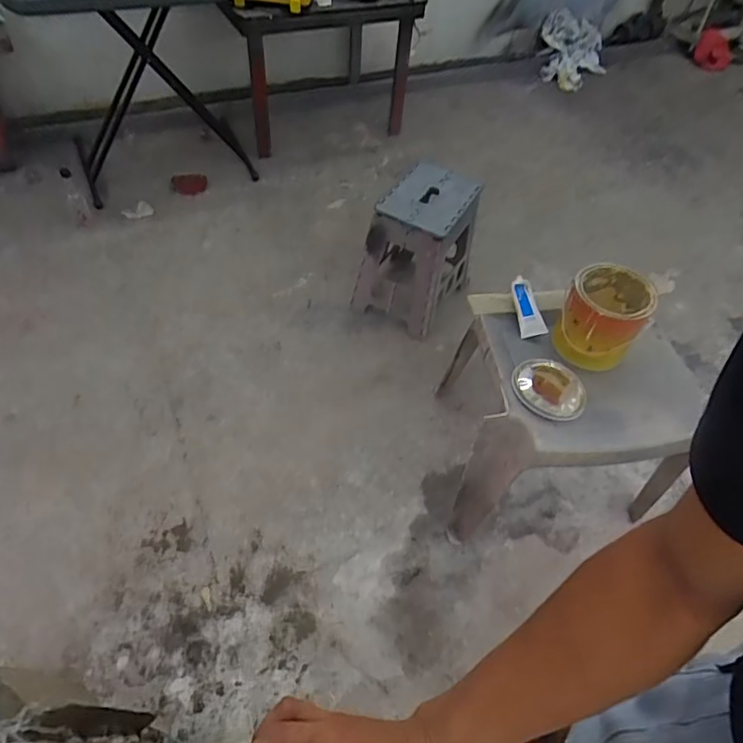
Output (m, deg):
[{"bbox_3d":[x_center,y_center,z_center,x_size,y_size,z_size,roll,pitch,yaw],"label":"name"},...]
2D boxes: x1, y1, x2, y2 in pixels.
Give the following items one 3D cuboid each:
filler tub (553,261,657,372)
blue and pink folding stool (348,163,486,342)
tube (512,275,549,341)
[{"bbox_3d":[0.469,-0.115,1.102,0.153,0.152,0.157,3,54,-4],"label":"filler tub"},{"bbox_3d":[0.143,-0.363,1.609,0.261,0.401,0.314,27,56,13],"label":"blue and pink folding stool"},{"bbox_3d":[0.340,-0.141,1.171,0.061,0.022,0.138,-7,73,-10],"label":"tube"}]

